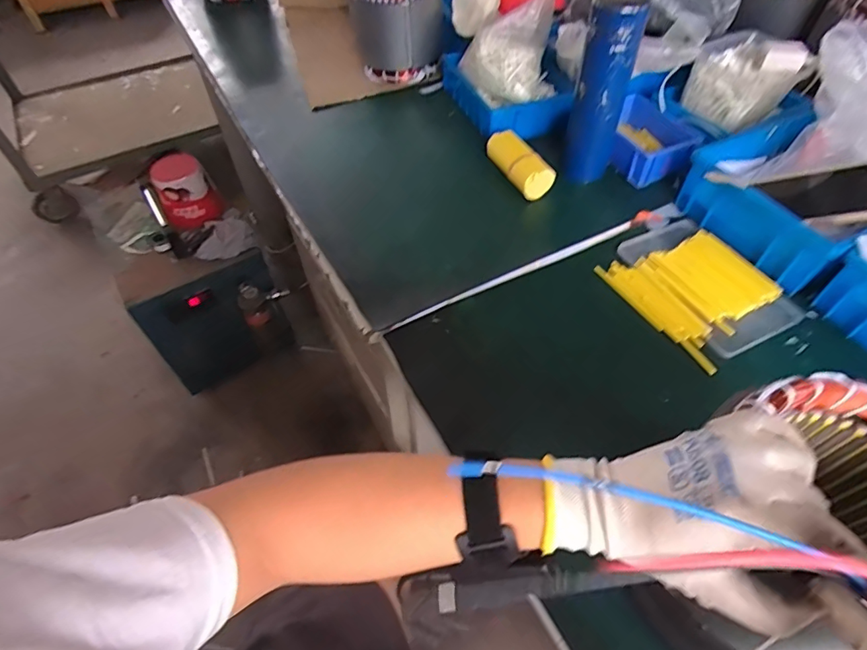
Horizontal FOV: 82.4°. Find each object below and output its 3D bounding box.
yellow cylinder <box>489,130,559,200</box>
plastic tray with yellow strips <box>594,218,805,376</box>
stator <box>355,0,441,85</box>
[{"bbox_3d":[0.118,-0.223,0.691,0.046,0.049,0.119,-20,54,-14],"label":"yellow cylinder"},{"bbox_3d":[0.306,-0.046,0.581,0.160,0.018,0.184,-26,56,-18],"label":"plastic tray with yellow strips"},{"bbox_3d":[-0.062,-0.541,0.863,0.146,0.145,0.143,-2,52,0],"label":"stator"}]

